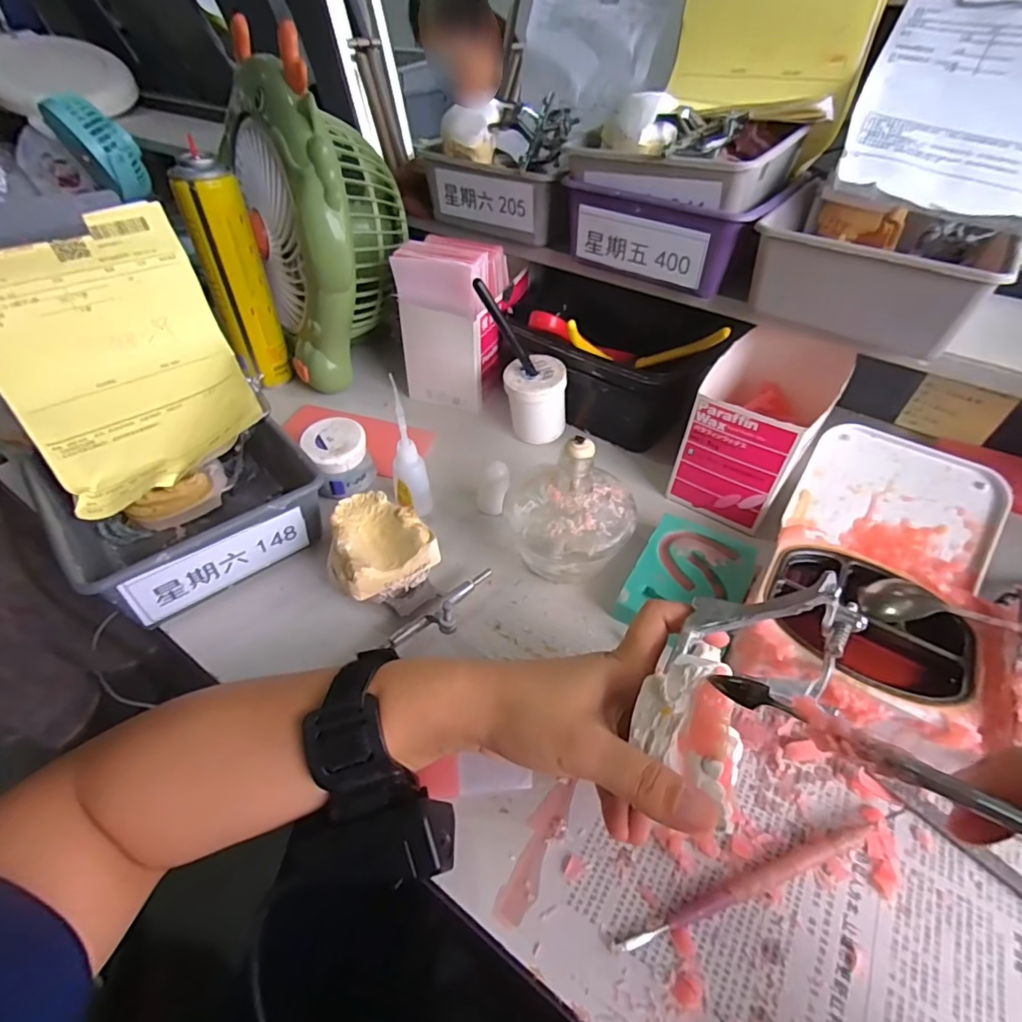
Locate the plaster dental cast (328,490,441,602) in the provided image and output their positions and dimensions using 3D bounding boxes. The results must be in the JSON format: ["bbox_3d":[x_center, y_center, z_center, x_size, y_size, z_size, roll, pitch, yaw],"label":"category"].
[{"bbox_3d":[-0.095,0.029,0.370,0.067,0.052,0.066,-23,50,-22],"label":"plaster dental cast"}]

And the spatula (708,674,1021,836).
[{"bbox_3d":[0.136,0.082,0.137,0.011,0.009,0.183,-30,25,-27],"label":"spatula"}]

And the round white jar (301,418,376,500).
[{"bbox_3d":[-0.142,-0.046,0.432,0.048,0.043,0.049,0,45,0],"label":"round white jar"}]

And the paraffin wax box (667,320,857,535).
[{"bbox_3d":[0.216,-0.079,0.451,0.088,0.094,0.172,26,50,23],"label":"paraffin wax box"}]

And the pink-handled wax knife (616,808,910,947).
[{"bbox_3d":[0.130,0.180,0.261,0.164,0.008,0.011,-13,47,-14],"label":"pink-handled wax knife"}]

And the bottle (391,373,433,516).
[{"bbox_3d":[-0.079,-0.042,0.402,0.026,0.114,0.022,-14,47,-15],"label":"bottle"}]

